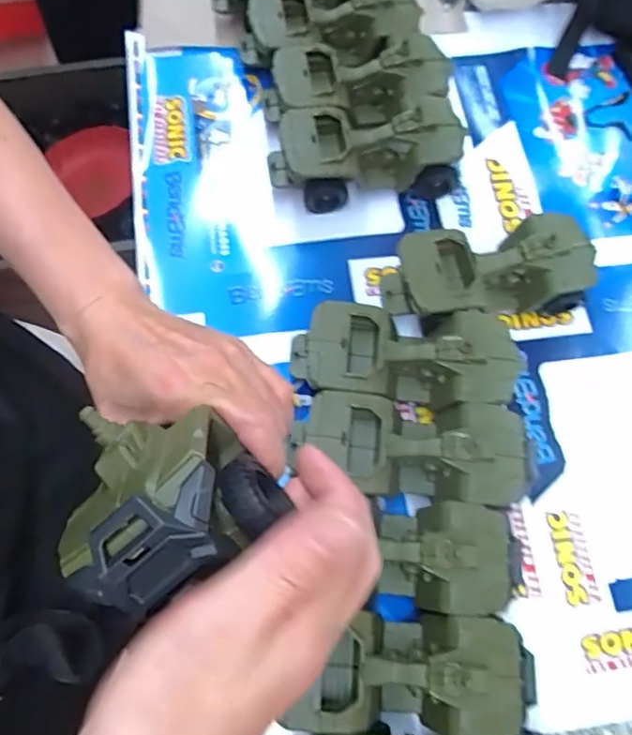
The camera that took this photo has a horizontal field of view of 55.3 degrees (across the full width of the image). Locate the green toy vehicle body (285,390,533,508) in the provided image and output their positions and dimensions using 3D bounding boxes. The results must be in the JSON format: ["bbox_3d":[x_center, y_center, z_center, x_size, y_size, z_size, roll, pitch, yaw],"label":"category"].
[{"bbox_3d":[0.087,0.067,0.499,0.179,0.079,0.080,9,70,3],"label":"green toy vehicle body"}]

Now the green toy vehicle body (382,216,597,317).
[{"bbox_3d":[0.157,-0.084,0.553,0.185,0.091,0.079,-8,70,-3],"label":"green toy vehicle body"}]

